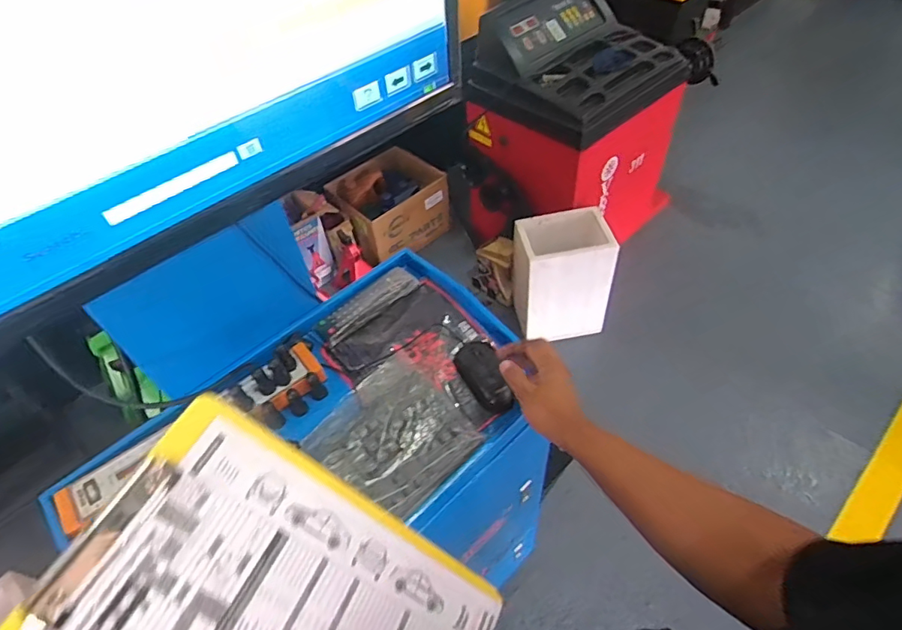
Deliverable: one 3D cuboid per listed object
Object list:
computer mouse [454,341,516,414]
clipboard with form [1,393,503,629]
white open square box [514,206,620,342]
[{"bbox_3d":[0.054,0.088,0.746,0.061,0.037,0.111,-23,67,-17],"label":"computer mouse"},{"bbox_3d":[-0.121,0.249,0.396,0.336,0.008,0.229,41,55,-14],"label":"clipboard with form"},{"bbox_3d":[0.385,-0.129,1.799,0.305,0.410,0.231,-10,49,-6],"label":"white open square box"}]

